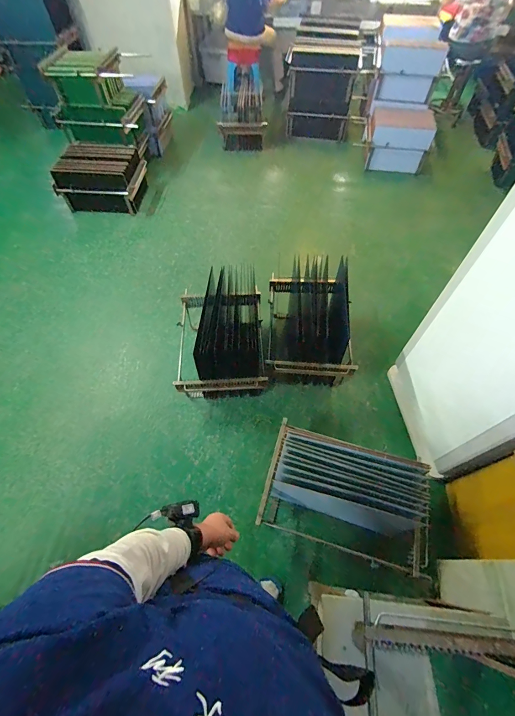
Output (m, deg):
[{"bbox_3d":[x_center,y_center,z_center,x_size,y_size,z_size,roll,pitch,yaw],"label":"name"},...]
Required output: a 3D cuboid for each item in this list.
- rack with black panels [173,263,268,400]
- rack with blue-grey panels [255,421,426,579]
[{"bbox_3d":[-0.174,-0.105,1.569,0.403,0.441,0.554,-3,59,-3],"label":"rack with black panels"},{"bbox_3d":[0.323,0.525,1.230,0.586,0.265,0.358,18,60,9],"label":"rack with blue-grey panels"}]

